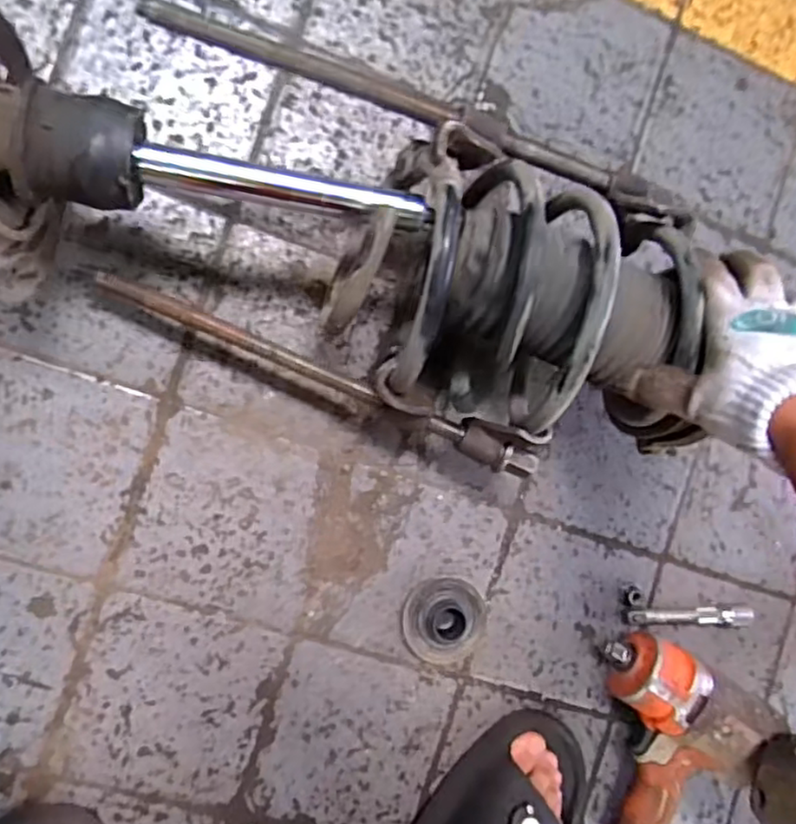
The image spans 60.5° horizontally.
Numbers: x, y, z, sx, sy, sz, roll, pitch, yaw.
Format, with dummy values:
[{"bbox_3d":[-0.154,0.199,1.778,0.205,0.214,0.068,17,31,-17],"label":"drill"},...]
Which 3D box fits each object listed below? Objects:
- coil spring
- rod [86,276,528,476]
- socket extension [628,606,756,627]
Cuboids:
[{"bbox_3d":[0.080,-0.069,0.502,0.241,0.175,0.167,3,94,-9],"label":"coil spring"},{"bbox_3d":[-0.050,-0.027,0.504,0.339,0.027,0.023,25,86,-11],"label":"rod"},{"bbox_3d":[0.269,0.189,0.624,0.119,0.022,0.021,2,91,-11],"label":"socket extension"}]

